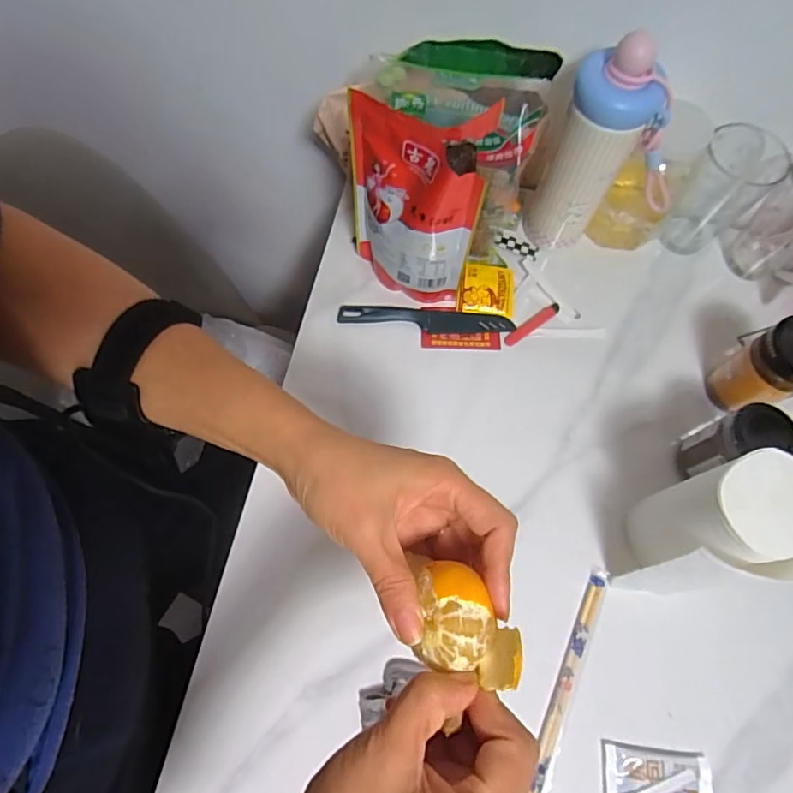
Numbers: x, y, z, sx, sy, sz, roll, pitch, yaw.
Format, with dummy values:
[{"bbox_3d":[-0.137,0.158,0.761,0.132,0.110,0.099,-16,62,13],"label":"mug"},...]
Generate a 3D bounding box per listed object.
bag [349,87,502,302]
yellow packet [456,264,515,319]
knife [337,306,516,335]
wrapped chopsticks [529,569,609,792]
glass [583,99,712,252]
[{"bbox_3d":[0.013,-0.180,0.523,0.126,0.208,0.066,9,68,2],"label":"bag"},{"bbox_3d":[0.104,-0.124,0.612,0.064,0.012,0.061,5,68,0],"label":"yellow packet"},{"bbox_3d":[0.033,-0.085,0.596,0.195,0.009,0.028,4,68,-1],"label":"knife"},{"bbox_3d":[0.147,0.254,0.462,0.020,0.011,0.213,24,69,8],"label":"wrapped chopsticks"},{"bbox_3d":[0.281,-0.233,0.589,0.071,0.157,0.078,1,68,-2],"label":"glass"}]

